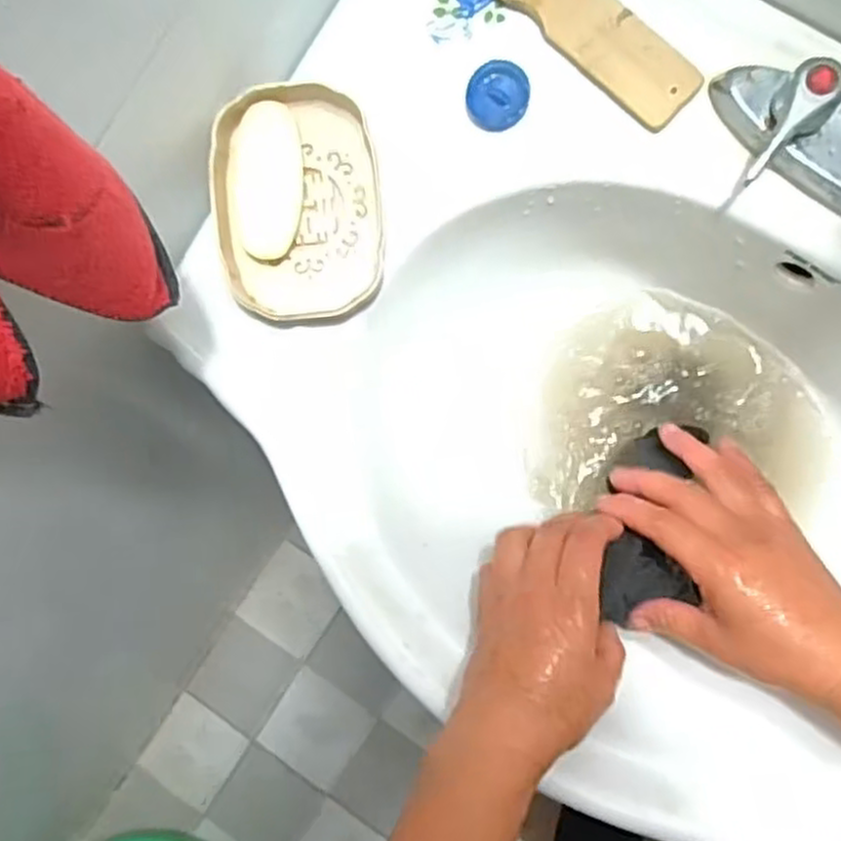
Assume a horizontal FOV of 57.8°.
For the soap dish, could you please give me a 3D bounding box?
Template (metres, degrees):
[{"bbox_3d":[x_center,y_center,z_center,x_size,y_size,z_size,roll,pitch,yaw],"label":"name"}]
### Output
[{"bbox_3d":[-0.071,-0.126,0.444,0.091,0.036,0.129,-4,86,7],"label":"soap dish"}]

